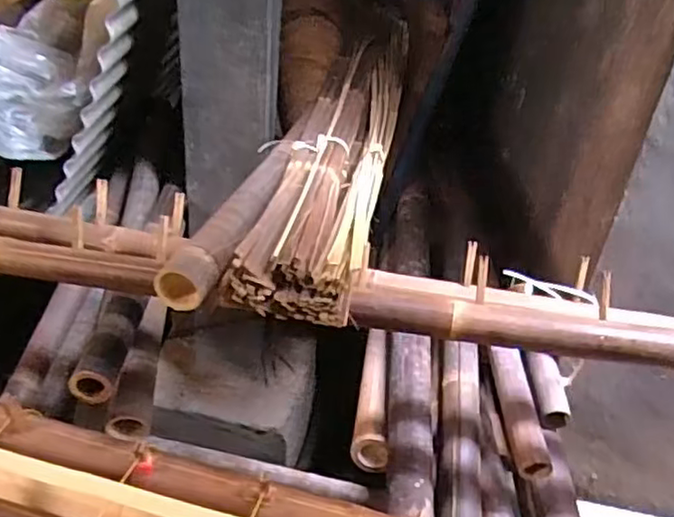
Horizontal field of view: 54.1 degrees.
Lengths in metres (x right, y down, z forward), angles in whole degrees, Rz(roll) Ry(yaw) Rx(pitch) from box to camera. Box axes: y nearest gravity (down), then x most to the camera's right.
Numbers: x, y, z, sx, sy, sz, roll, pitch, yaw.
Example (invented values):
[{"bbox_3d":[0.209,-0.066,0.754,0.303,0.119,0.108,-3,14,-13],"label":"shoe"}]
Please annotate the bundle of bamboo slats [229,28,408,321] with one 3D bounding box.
[{"bbox_3d":[0.008,-0.252,1.374,0.212,0.096,1.112,9,35,5],"label":"bundle of bamboo slats"}]

